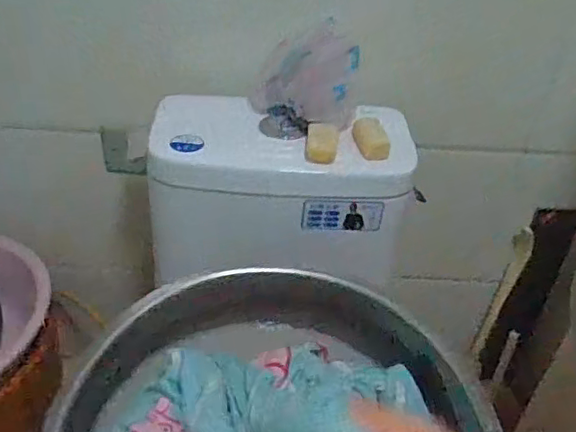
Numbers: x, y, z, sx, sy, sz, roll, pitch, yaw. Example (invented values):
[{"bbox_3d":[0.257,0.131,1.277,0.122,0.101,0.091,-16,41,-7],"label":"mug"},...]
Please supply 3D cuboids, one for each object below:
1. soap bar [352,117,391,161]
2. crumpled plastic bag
[{"bbox_3d":[0.113,-0.106,0.825,0.038,0.026,0.071,-6,39,-13],"label":"soap bar"},{"bbox_3d":[0.022,-0.192,0.833,0.119,0.110,0.130,-20,44,-28],"label":"crumpled plastic bag"}]

